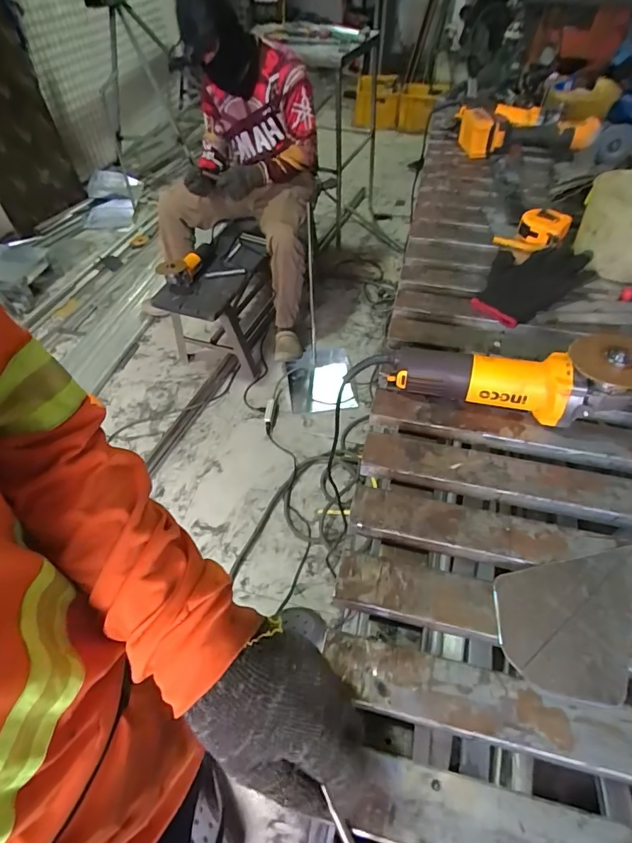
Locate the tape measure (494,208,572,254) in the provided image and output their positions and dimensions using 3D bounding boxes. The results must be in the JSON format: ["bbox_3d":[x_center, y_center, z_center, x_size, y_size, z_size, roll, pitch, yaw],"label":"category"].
[{"bbox_3d":[0.392,-0.346,0.800,0.105,0.040,0.100,28,55,22],"label":"tape measure"}]

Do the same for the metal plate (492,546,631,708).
[{"bbox_3d":[0.236,0.177,0.388,0.153,0.006,0.112,-7,52,-8],"label":"metal plate"}]

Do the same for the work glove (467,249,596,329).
[{"bbox_3d":[0.338,-0.222,0.703,0.140,0.033,0.225,32,57,24],"label":"work glove"}]

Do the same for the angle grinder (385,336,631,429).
[{"bbox_3d":[0.232,-0.058,0.527,0.277,0.097,0.077,12,51,12],"label":"angle grinder"}]

